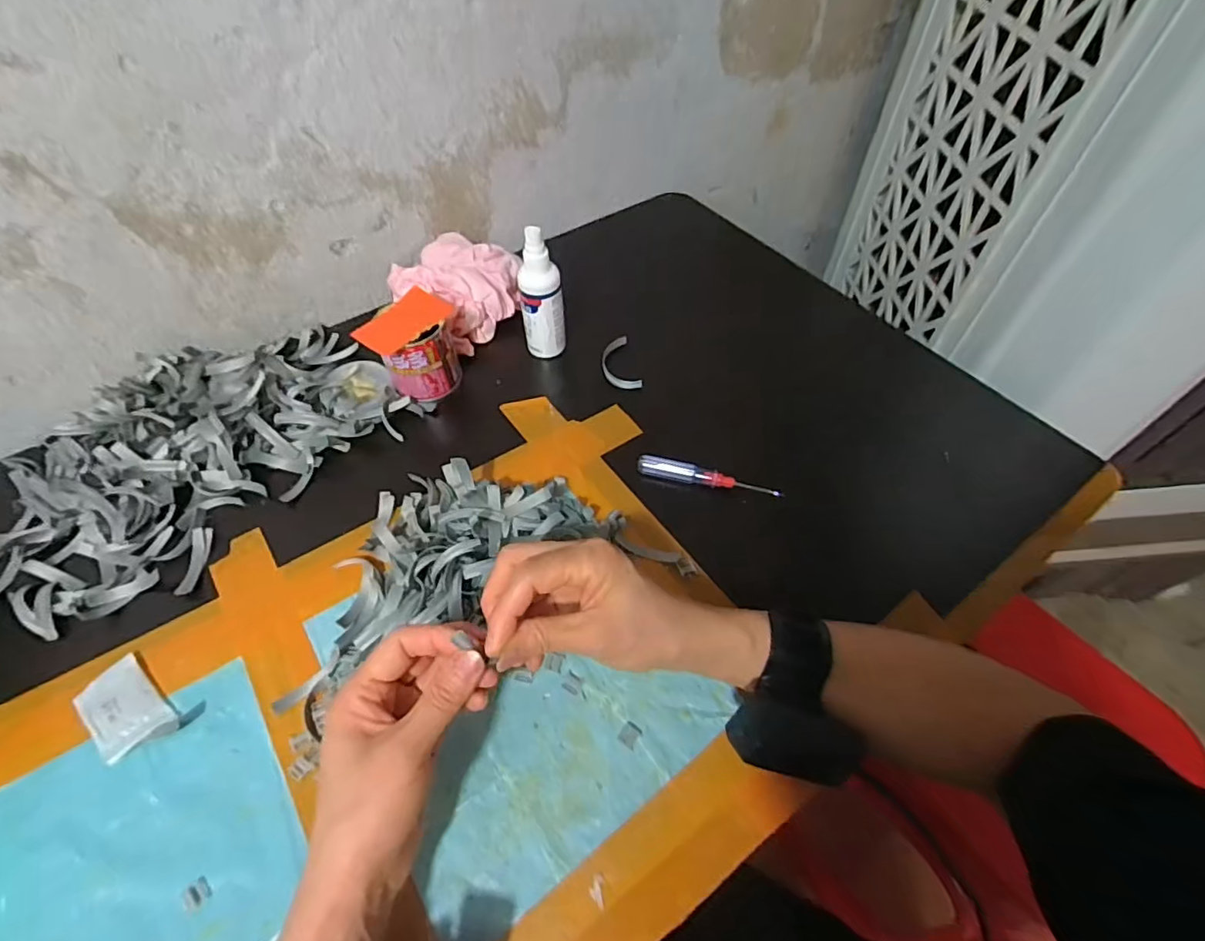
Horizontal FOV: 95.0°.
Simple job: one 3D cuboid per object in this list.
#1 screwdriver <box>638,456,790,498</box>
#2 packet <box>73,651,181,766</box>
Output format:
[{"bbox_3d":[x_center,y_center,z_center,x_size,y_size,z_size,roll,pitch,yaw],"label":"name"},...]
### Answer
[{"bbox_3d":[0.089,0.008,0.472,0.120,0.021,0.013,14,56,11],"label":"screwdriver"},{"bbox_3d":[-0.317,0.157,0.366,0.071,0.011,0.039,35,62,23],"label":"packet"}]

